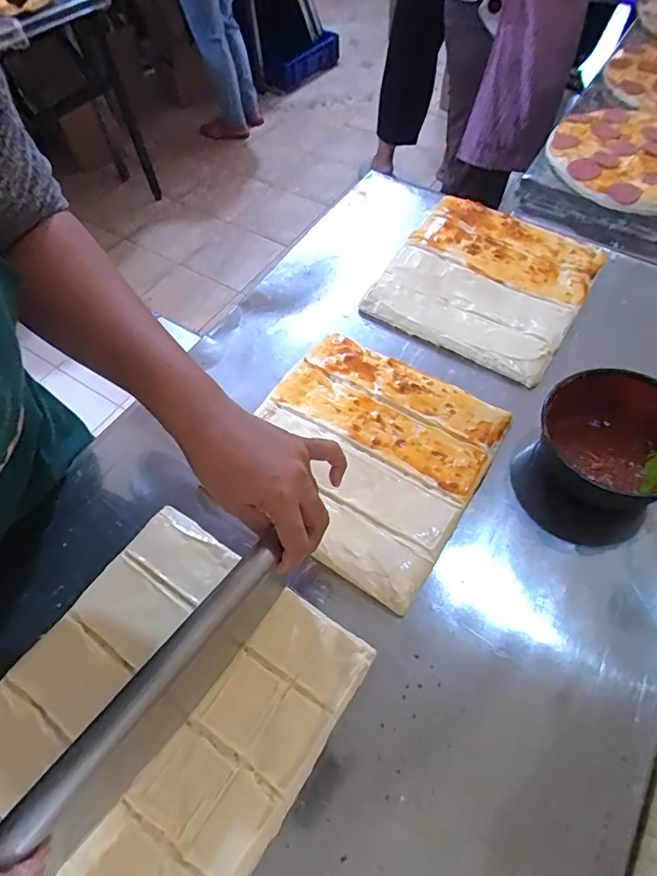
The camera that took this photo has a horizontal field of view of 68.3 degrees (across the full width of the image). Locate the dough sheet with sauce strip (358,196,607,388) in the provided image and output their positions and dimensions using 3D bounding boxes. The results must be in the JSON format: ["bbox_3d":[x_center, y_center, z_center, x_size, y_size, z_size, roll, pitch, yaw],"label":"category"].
[{"bbox_3d":[0.206,-0.208,0.645,0.241,0.029,0.236,30,67,16],"label":"dough sheet with sauce strip"}]

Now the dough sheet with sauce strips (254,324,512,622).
[{"bbox_3d":[0.035,0.011,0.515,0.240,0.019,0.244,29,64,19],"label":"dough sheet with sauce strips"}]

